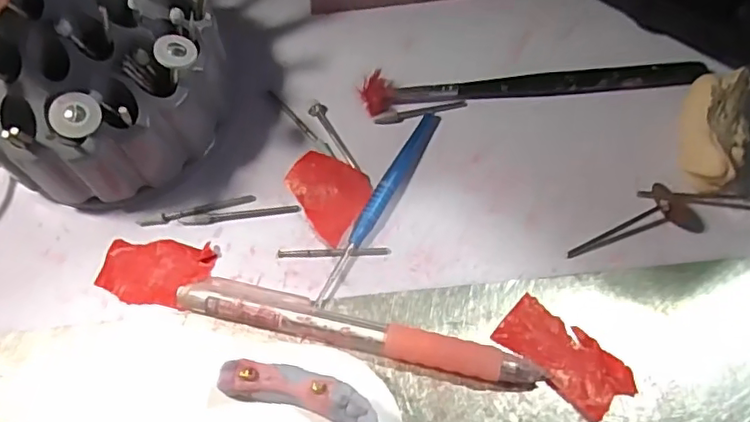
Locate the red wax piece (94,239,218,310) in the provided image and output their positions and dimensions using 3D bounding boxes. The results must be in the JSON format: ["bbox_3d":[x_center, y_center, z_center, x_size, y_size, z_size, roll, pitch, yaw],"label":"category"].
[{"bbox_3d":[-0.087,0.024,0.234,0.044,0.004,0.026,3,65,4],"label":"red wax piece"}]

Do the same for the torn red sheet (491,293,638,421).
[{"bbox_3d":[0.068,0.052,0.213,0.047,0.004,0.024,39,72,18],"label":"torn red sheet"}]

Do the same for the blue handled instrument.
[{"bbox_3d":[0.002,-0.004,0.243,0.008,0.007,0.095,27,69,14],"label":"blue handled instrument"}]

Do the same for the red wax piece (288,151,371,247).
[{"bbox_3d":[-0.020,-0.008,0.247,0.036,0.004,0.031,36,71,17],"label":"red wax piece"}]

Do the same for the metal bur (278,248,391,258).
[{"bbox_3d":[-0.016,0.016,0.236,0.044,0.004,0.004,-2,65,2],"label":"metal bur"}]

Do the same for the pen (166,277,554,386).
[{"bbox_3d":[-0.008,0.044,0.217,0.131,0.011,0.016,12,66,8],"label":"pen"}]

